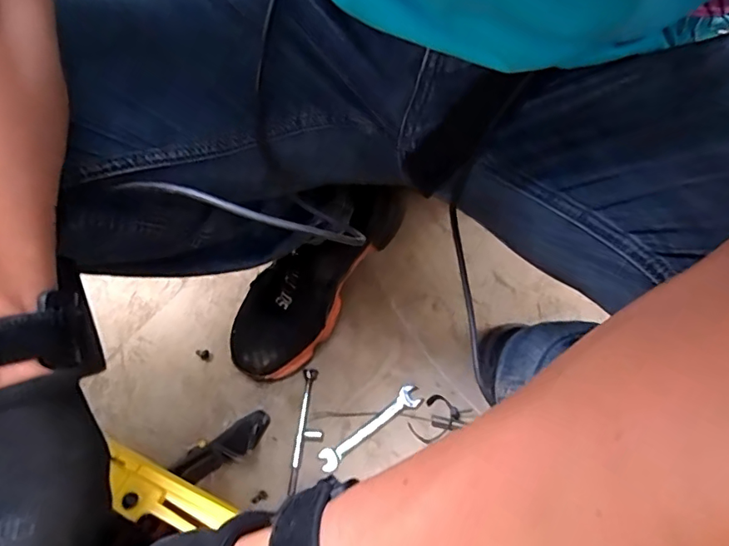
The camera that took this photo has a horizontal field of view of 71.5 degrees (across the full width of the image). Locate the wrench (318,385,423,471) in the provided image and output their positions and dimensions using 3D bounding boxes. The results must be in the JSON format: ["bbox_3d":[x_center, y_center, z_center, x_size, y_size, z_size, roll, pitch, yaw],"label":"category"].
[{"bbox_3d":[0.007,0.169,0.555,0.128,0.004,0.024,-34,69,-15],"label":"wrench"}]

